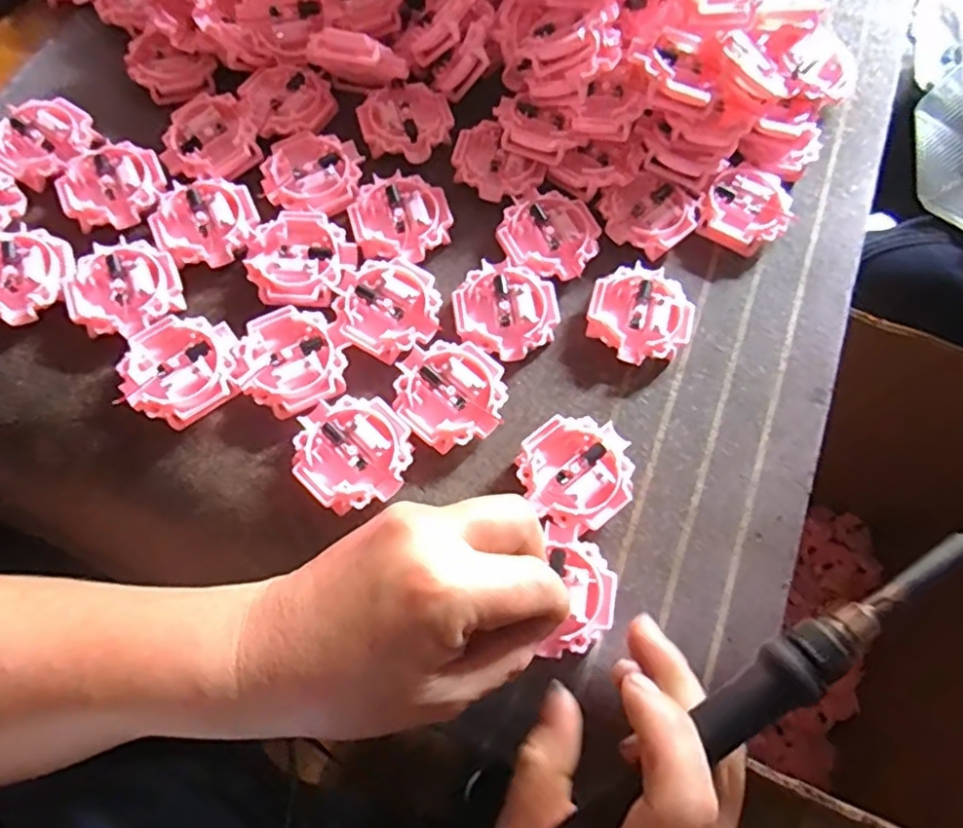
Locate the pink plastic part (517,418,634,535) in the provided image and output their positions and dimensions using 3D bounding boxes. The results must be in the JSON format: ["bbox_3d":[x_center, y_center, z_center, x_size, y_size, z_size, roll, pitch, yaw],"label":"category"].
[{"bbox_3d":[0.046,0.027,0.303,0.052,0.015,0.052,1,69,-2],"label":"pink plastic part"}]

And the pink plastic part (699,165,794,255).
[{"bbox_3d":[0.151,-0.116,0.365,0.047,0.016,0.049,27,70,7],"label":"pink plastic part"}]

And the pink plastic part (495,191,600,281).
[{"bbox_3d":[0.037,-0.098,0.345,0.051,0.009,0.050,1,69,-2],"label":"pink plastic part"}]

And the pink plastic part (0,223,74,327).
[{"bbox_3d":[-0.234,-0.069,0.323,0.053,0.014,0.052,1,69,-2],"label":"pink plastic part"}]

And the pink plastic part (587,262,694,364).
[{"bbox_3d":[0.083,-0.051,0.335,0.052,0.015,0.054,1,69,-2],"label":"pink plastic part"}]

